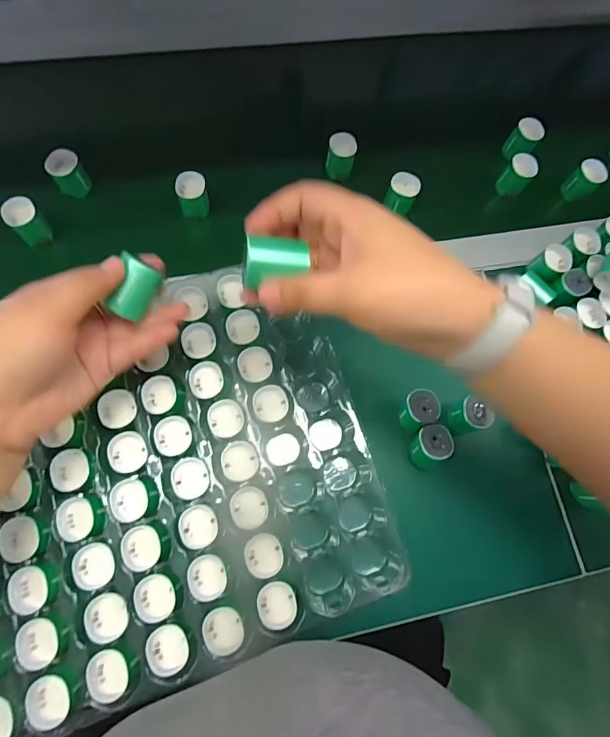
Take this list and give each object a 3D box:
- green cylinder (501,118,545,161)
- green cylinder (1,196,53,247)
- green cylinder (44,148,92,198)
[{"bbox_3d":[0.253,-0.264,0.476,0.031,0.036,0.029,1,74,-5],"label":"green cylinder"},{"bbox_3d":[-0.267,-0.142,0.396,0.027,0.036,0.029,44,75,7],"label":"green cylinder"},{"bbox_3d":[-0.237,-0.196,0.414,0.030,0.034,0.028,-29,79,-12],"label":"green cylinder"}]

